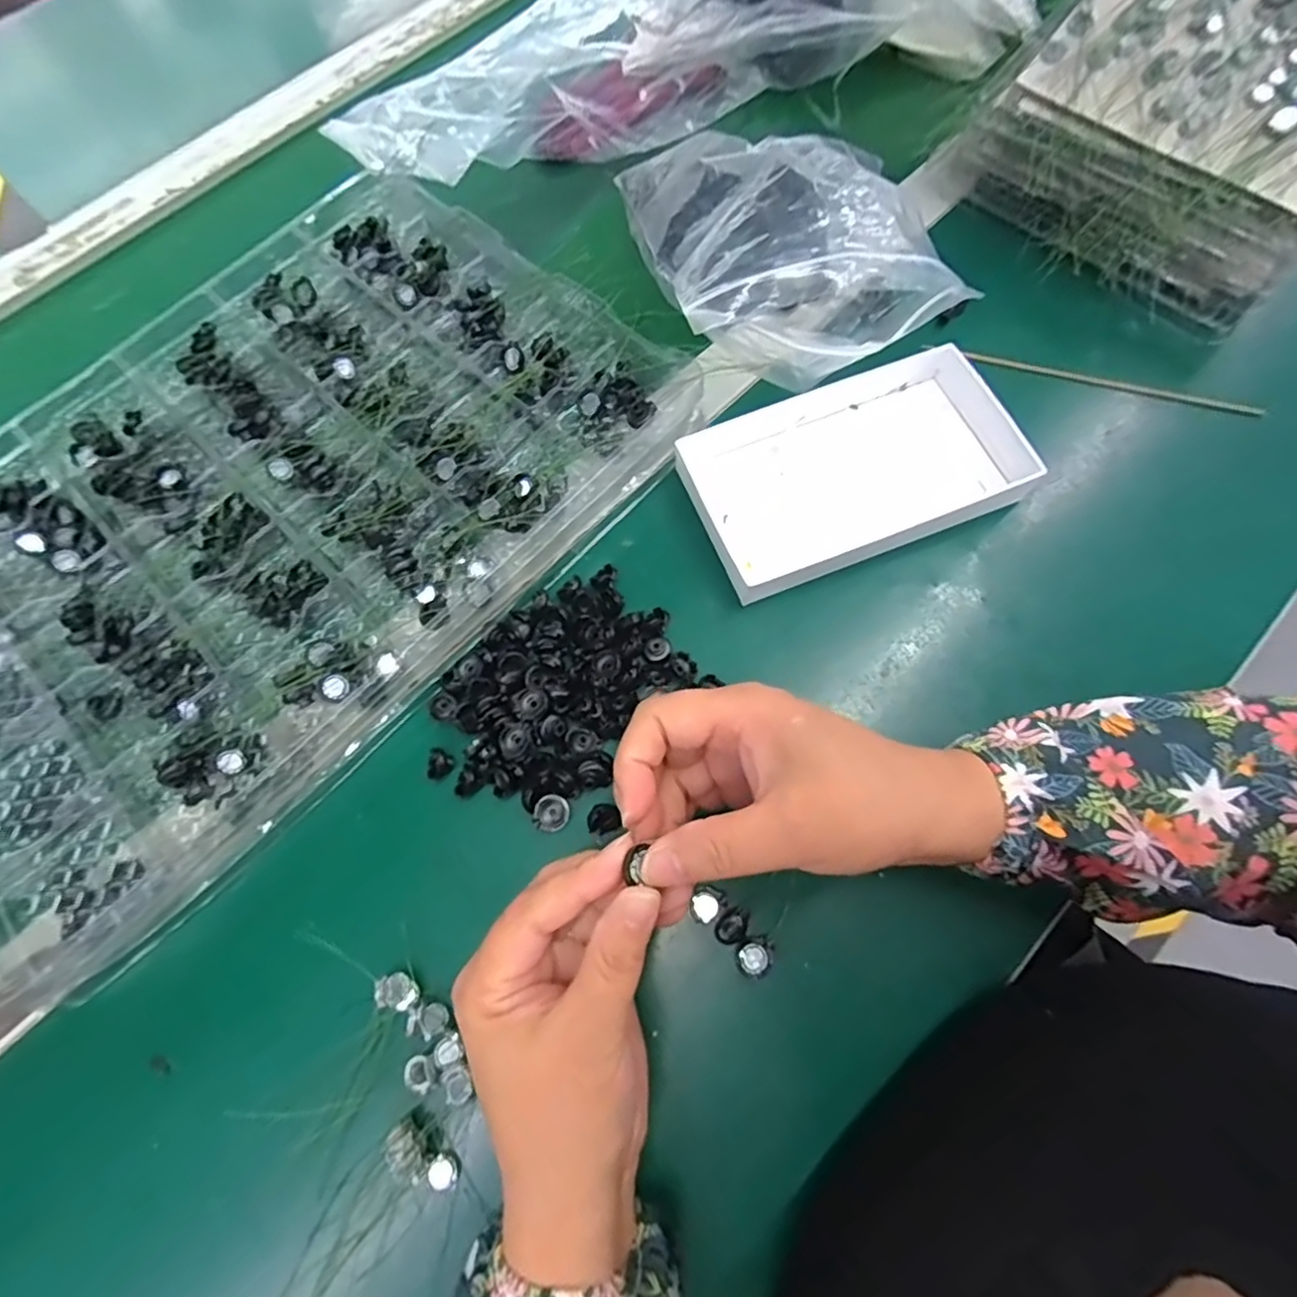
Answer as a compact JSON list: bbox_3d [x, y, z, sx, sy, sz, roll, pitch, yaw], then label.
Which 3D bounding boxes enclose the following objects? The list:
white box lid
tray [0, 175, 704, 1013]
[{"bbox_3d":[0.113,-0.107,0.359,0.172,0.026,0.111,-21,71,-4],"label":"white box lid"},{"bbox_3d":[-0.225,-0.085,0.363,0.298,0.035,0.436,41,78,15],"label":"tray"}]

